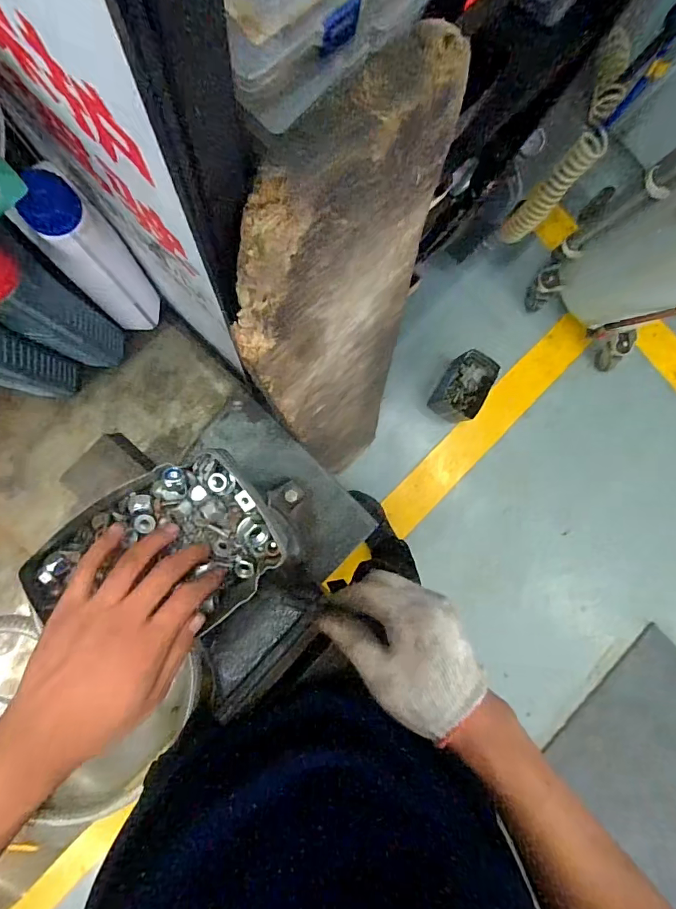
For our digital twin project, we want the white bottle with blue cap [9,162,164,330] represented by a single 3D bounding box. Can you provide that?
[{"bbox_3d":[-0.245,-0.193,0.479,0.065,0.244,0.061,-37,93,-7],"label":"white bottle with blue cap"}]

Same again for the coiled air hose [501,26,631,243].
[{"bbox_3d":[0.554,-0.707,1.104,0.099,0.468,0.089,15,50,-7],"label":"coiled air hose"}]

